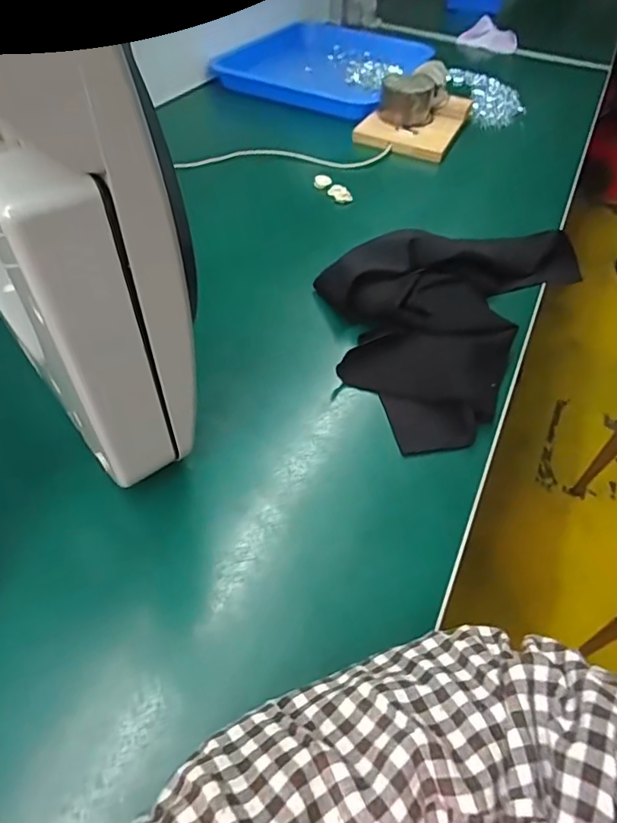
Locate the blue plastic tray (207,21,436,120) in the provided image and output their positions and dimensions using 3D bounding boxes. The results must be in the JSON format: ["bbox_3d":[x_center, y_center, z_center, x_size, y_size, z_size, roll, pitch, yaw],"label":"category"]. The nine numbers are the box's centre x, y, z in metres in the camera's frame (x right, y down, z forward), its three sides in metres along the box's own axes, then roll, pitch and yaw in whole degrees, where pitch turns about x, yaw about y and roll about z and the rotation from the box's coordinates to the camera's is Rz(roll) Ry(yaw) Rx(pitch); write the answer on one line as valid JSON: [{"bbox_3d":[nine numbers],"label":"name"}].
[{"bbox_3d":[0.039,-0.668,0.996,0.335,0.031,0.441,20,50,12],"label":"blue plastic tray"}]

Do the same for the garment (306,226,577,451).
[{"bbox_3d":[0.124,-0.116,0.498,0.196,0.043,0.342,30,53,19],"label":"garment"}]

